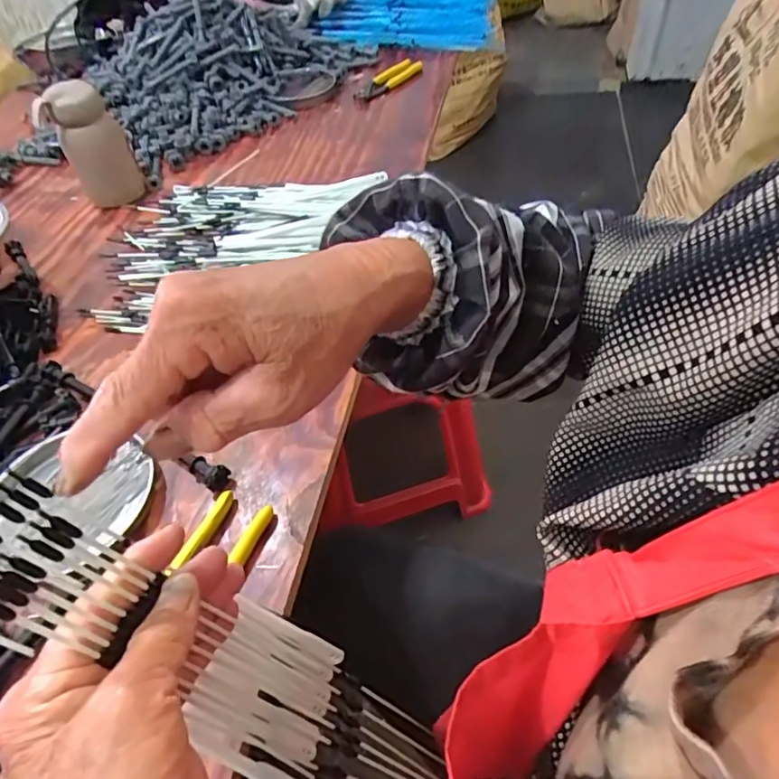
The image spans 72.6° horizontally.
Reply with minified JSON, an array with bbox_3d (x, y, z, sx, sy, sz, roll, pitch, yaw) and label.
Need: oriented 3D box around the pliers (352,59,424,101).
[{"bbox_3d":[-0.001,-0.539,0.924,0.054,0.015,0.159,33,59,25],"label":"pliers"}]

